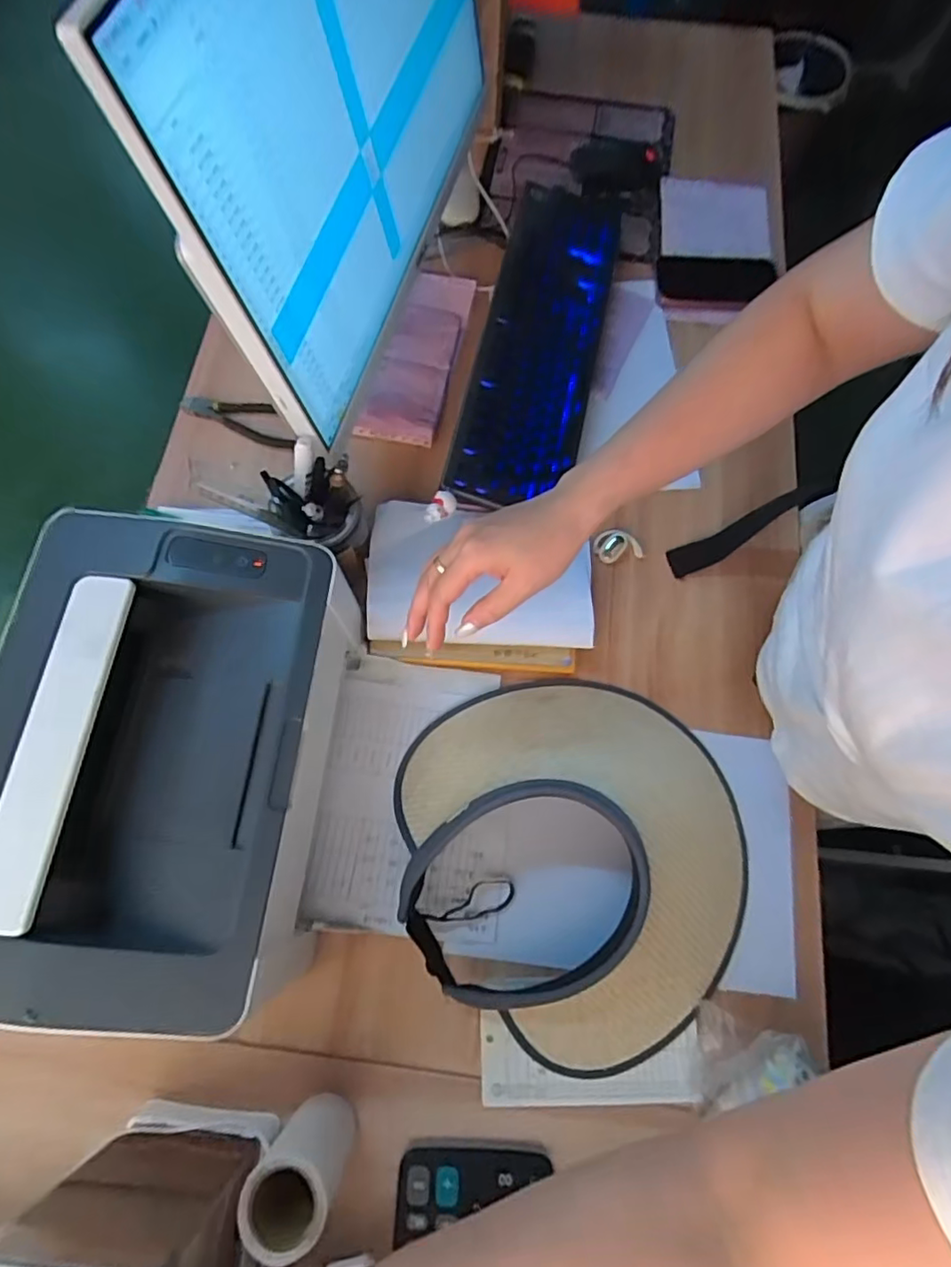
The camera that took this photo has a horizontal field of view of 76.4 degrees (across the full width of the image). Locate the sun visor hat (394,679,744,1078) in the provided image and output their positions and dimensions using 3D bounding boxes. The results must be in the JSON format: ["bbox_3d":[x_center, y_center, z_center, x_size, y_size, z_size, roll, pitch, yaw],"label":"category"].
[{"bbox_3d":[0.088,0.181,0.487,0.297,0.106,0.315,-7,71,-2],"label":"sun visor hat"}]

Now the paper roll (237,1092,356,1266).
[{"bbox_3d":[-0.121,0.377,0.426,0.053,0.113,0.054,0,71,0],"label":"paper roll"}]

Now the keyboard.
[{"bbox_3d":[0.078,-0.348,0.692,0.135,0.055,0.475,10,71,4],"label":"keyboard"}]

